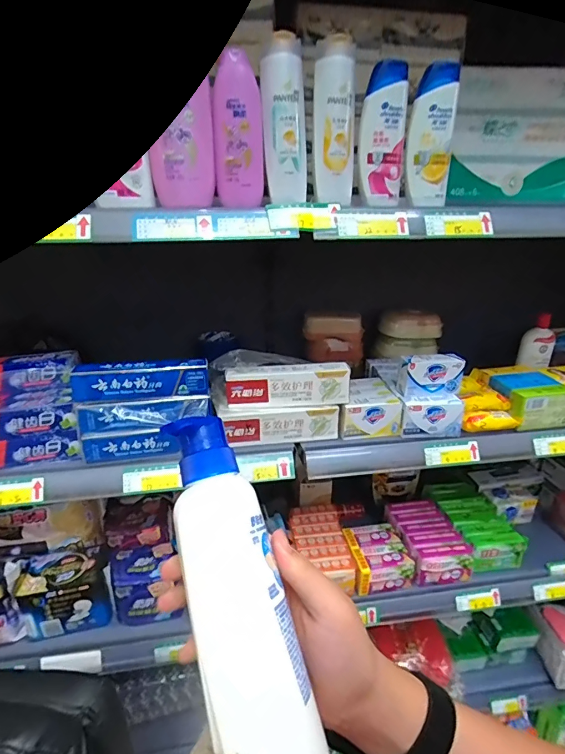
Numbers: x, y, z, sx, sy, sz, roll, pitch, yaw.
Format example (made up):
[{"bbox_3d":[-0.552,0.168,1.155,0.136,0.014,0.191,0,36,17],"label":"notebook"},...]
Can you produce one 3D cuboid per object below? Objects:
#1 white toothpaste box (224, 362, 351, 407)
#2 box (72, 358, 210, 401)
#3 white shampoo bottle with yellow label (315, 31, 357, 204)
[{"bbox_3d":[0.009,0.010,0.654,0.189,0.062,0.033,-2,21,-4],"label":"white toothpaste box"},{"bbox_3d":[-0.201,0.002,0.600,0.183,0.049,0.033,-5,22,-12],"label":"box"},{"bbox_3d":[0.066,-0.314,0.513,0.050,0.175,0.034,3,22,9],"label":"white shampoo bottle with yellow label"}]

